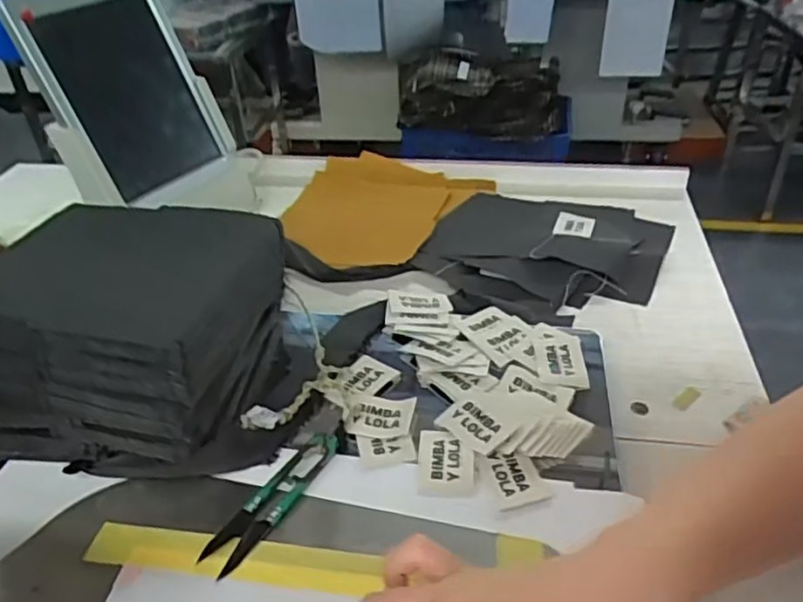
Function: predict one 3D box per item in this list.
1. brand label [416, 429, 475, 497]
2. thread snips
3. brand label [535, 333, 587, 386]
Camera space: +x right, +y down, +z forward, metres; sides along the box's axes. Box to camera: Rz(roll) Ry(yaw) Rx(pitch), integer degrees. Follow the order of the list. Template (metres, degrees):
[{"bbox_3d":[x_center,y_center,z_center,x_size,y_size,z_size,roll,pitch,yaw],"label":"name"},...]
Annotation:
[{"bbox_3d":[0.027,0.097,0.406,0.033,0.006,0.049,1,35,5],"label":"brand label"},{"bbox_3d":[-0.074,0.111,0.385,0.025,0.013,0.099,17,40,26],"label":"thread snips"},{"bbox_3d":[0.113,0.041,0.475,0.035,0.004,0.052,1,35,5],"label":"brand label"}]

